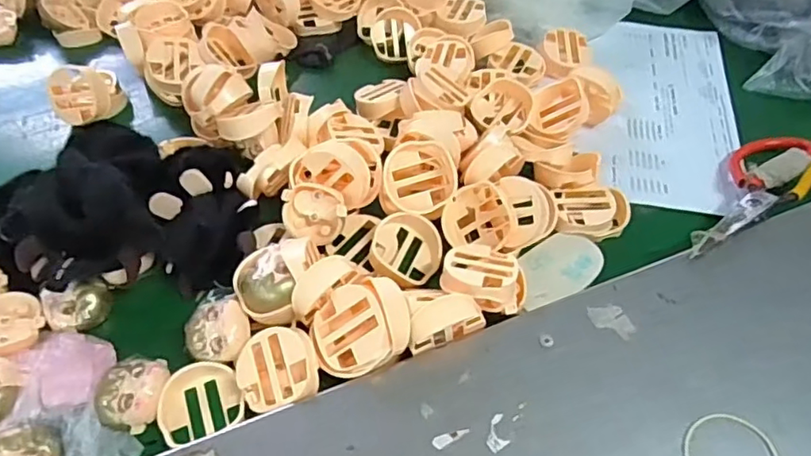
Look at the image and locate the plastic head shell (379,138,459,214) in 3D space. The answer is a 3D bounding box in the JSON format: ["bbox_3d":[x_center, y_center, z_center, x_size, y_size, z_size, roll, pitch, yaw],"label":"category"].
[{"bbox_3d":[0.010,-0.041,0.459,0.062,0.024,0.056,-13,95,-5],"label":"plastic head shell"}]

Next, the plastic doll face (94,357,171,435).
[{"bbox_3d":[-0.185,0.110,0.393,0.041,0.020,0.048,3,52,3],"label":"plastic doll face"}]

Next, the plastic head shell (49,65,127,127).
[{"bbox_3d":[-0.316,-0.134,0.573,0.062,0.041,0.067,0,52,0],"label":"plastic head shell"}]

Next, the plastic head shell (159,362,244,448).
[{"bbox_3d":[-0.139,0.117,0.390,0.055,0.019,0.057,0,52,0],"label":"plastic head shell"}]

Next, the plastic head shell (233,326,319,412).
[{"bbox_3d":[-0.085,0.095,0.395,0.055,0.023,0.052,-26,67,10],"label":"plastic head shell"}]

